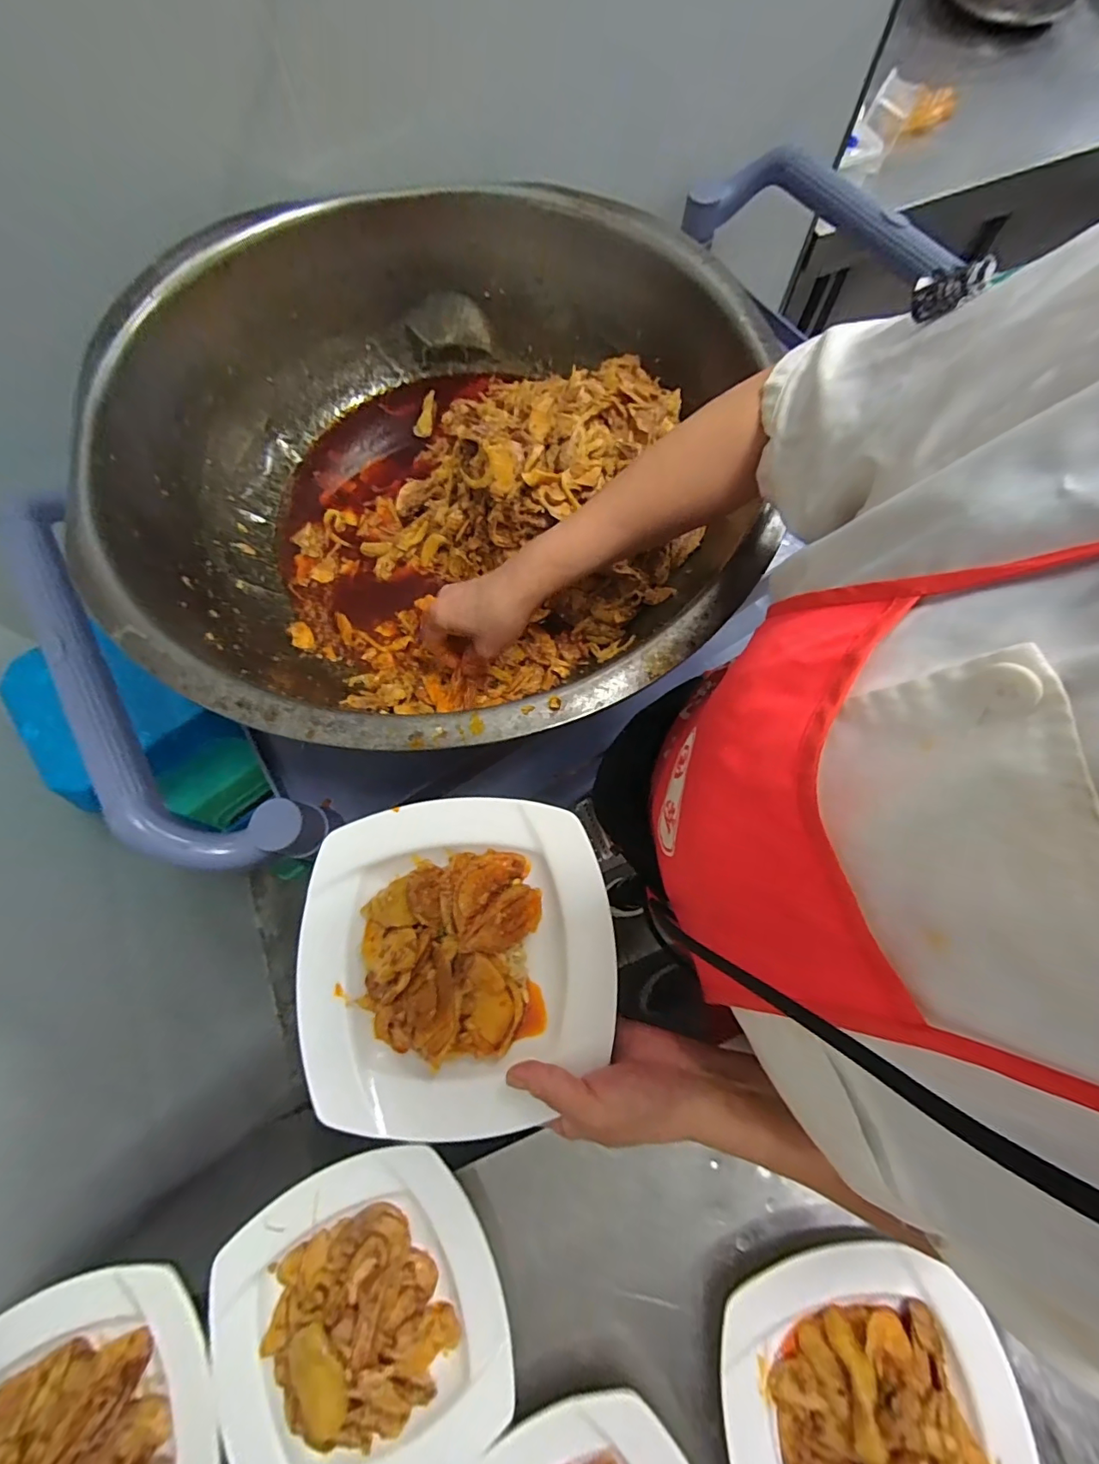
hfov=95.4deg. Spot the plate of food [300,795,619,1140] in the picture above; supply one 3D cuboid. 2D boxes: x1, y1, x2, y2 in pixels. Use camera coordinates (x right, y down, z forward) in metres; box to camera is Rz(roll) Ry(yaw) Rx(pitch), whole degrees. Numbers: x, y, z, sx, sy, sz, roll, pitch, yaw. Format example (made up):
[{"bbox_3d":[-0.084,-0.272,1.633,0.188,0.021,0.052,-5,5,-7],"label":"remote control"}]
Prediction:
[{"bbox_3d":[-0.059,0.145,0.327,0.197,0.050,0.197,-5,74,0],"label":"plate of food"}]

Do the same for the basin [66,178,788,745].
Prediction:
[{"bbox_3d":[-0.103,-0.262,0.497,0.546,0.175,0.581,0,74,1],"label":"basin"}]

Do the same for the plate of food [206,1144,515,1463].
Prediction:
[{"bbox_3d":[-0.144,0.442,0.364,0.205,0.057,0.201,-25,75,-6],"label":"plate of food"}]

